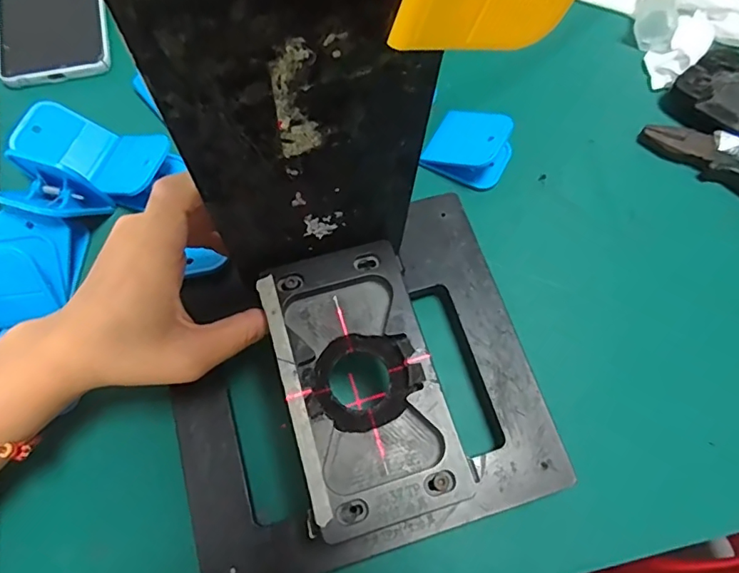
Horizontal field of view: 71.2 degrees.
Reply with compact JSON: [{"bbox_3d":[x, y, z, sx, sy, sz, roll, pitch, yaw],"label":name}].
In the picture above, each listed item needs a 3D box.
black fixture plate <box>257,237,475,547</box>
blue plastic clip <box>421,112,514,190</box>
[{"bbox_3d":[-0.005,0.044,0.245,0.071,0.013,0.126,-16,71,-8],"label":"black fixture plate"},{"bbox_3d":[0.070,-0.098,0.359,0.055,0.032,0.045,24,70,6],"label":"blue plastic clip"}]

